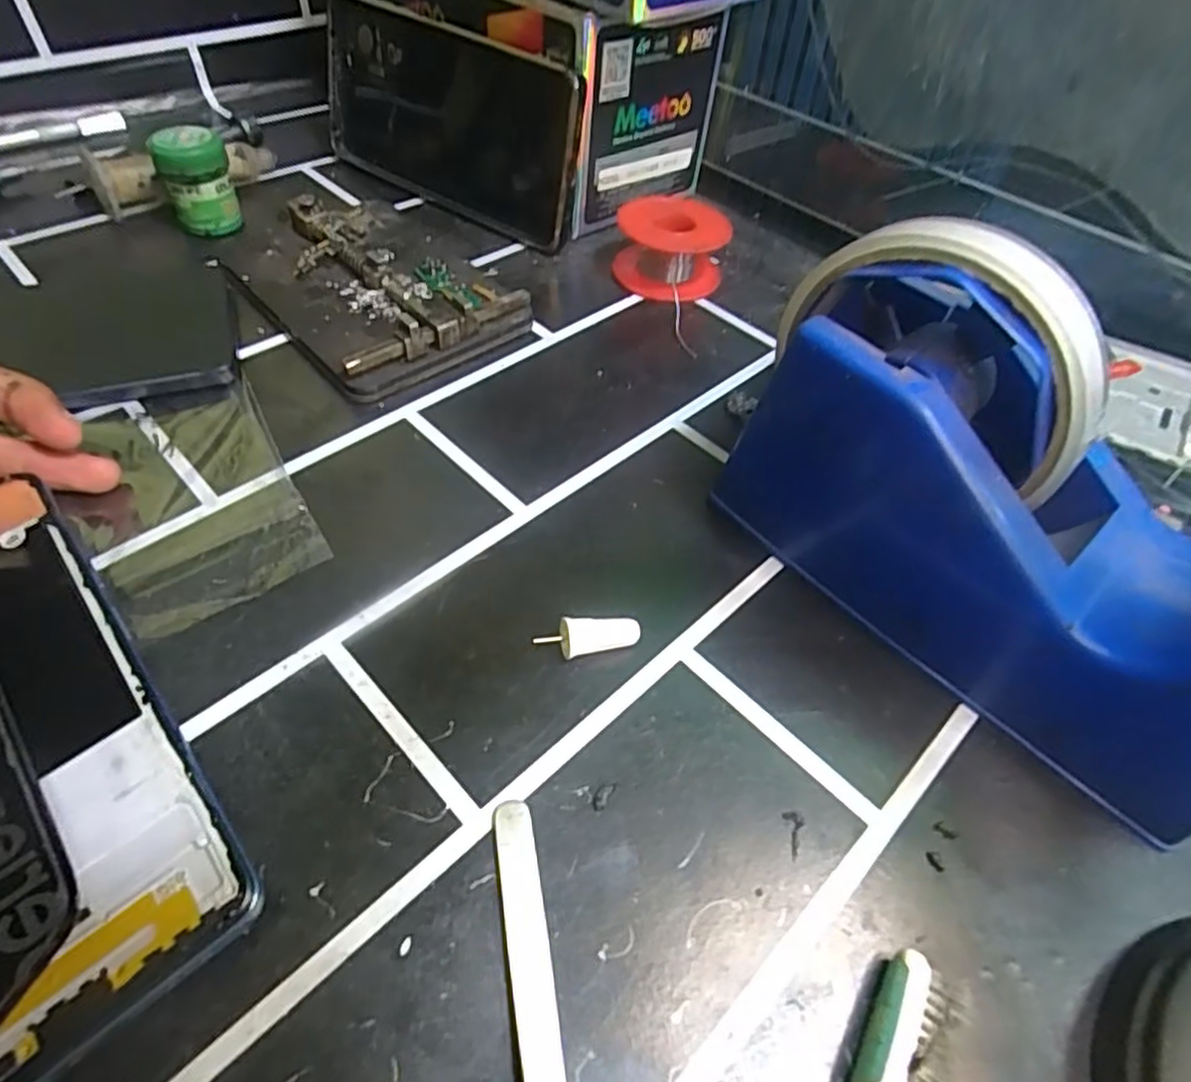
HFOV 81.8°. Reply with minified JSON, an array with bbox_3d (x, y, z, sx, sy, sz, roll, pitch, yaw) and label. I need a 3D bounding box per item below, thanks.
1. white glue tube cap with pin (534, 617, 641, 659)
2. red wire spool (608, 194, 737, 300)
[{"bbox_3d":[-0.002,0.028,0.202,0.030,0.009,0.008,-5,52,-8],"label":"white glue tube cap with pin"},{"bbox_3d":[0.037,-0.141,0.332,0.052,0.029,0.045,7,51,2],"label":"red wire spool"}]

